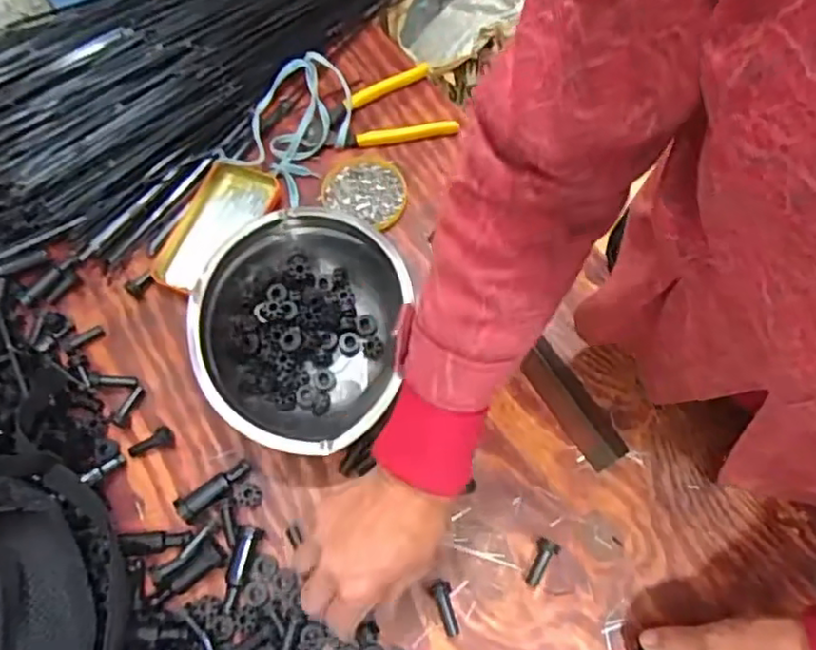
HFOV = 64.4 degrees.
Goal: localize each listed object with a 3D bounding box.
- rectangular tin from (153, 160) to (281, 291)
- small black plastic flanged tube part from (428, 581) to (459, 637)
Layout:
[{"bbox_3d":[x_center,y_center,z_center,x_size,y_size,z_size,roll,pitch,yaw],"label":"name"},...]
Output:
[{"bbox_3d":[-0.194,-0.099,0.640,0.067,0.025,0.144,28,71,13],"label":"rectangular tin"},{"bbox_3d":[0.027,0.219,0.500,0.016,0.011,0.039,-12,67,-2],"label":"small black plastic flanged tube part"}]

